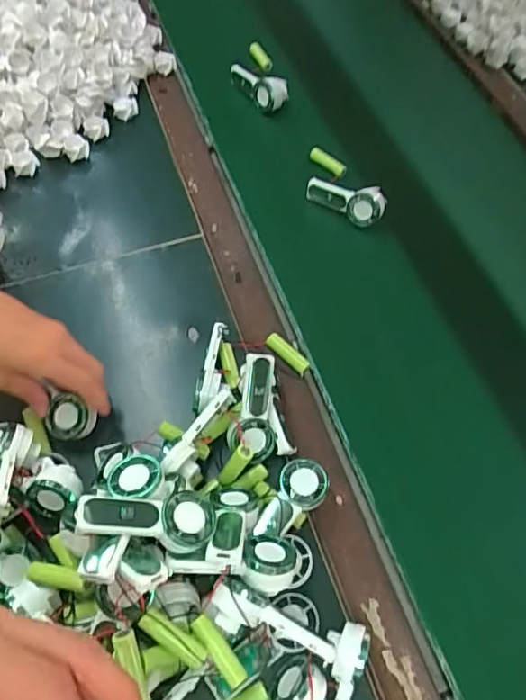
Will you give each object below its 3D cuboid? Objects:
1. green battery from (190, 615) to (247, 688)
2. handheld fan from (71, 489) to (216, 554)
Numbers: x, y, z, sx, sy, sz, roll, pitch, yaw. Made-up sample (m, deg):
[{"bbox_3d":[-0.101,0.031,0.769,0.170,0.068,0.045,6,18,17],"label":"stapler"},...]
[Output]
[{"bbox_3d":[-0.031,0.206,0.372,0.015,0.015,0.050,-34,74,-20],"label":"green battery"},{"bbox_3d":[-0.081,0.118,0.376,0.091,0.025,0.037,10,57,-20],"label":"handheld fan"}]

